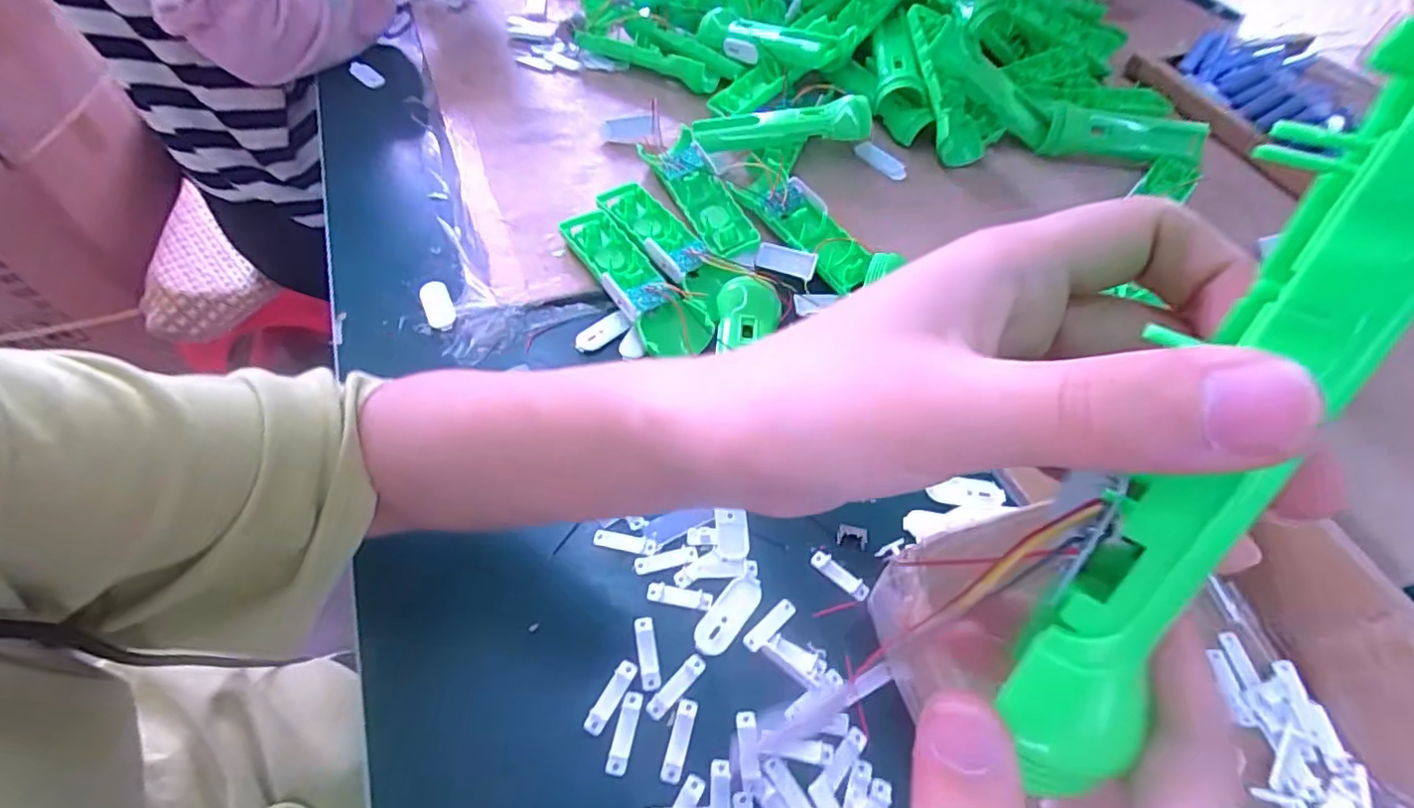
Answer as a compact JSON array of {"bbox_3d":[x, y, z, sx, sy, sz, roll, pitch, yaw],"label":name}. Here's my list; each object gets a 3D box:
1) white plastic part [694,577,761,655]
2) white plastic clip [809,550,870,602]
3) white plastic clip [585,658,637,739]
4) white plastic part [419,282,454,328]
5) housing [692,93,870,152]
[{"bbox_3d":[0.012,0.118,0.348,0.020,0.004,0.050,34,59,19],"label":"white plastic part"},{"bbox_3d":[0.079,0.101,0.365,0.038,0.004,0.010,37,60,21],"label":"white plastic clip"},{"bbox_3d":[-0.050,0.151,0.319,0.010,0.004,0.038,27,57,15],"label":"white plastic clip"},{"bbox_3d":[-0.205,-0.075,0.469,0.021,0.007,0.046,-20,58,-18],"label":"white plastic part"},{"bbox_3d":[0.069,-0.266,0.579,0.163,0.031,0.046,-10,55,-11],"label":"housing"}]

